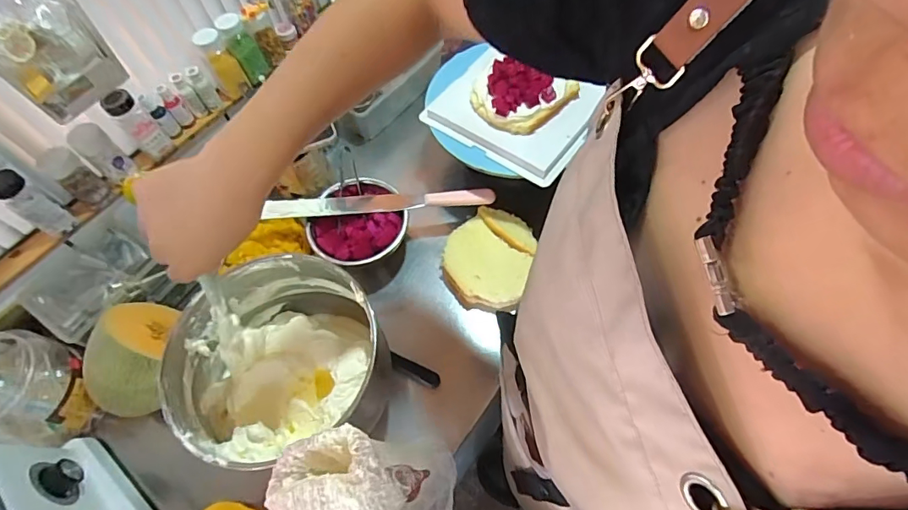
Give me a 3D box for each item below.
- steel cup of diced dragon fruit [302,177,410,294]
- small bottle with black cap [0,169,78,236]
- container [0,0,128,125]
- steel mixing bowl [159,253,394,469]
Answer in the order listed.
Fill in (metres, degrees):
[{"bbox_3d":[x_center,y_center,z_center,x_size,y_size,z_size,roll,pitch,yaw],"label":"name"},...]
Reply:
[{"bbox_3d":[-0.144,-0.034,0.772,0.142,0.090,0.149,-1,62,3],"label":"steel cup of diced dragon fruit"},{"bbox_3d":[-0.555,-0.066,0.632,0.032,0.104,0.040,23,65,15],"label":"small bottle with black cap"},{"bbox_3d":[-0.472,-0.241,0.544,0.116,0.125,0.084,-42,67,-18],"label":"container"},{"bbox_3d":[-0.197,0.121,0.561,0.217,0.162,0.205,-1,62,3],"label":"steel mixing bowl"}]

